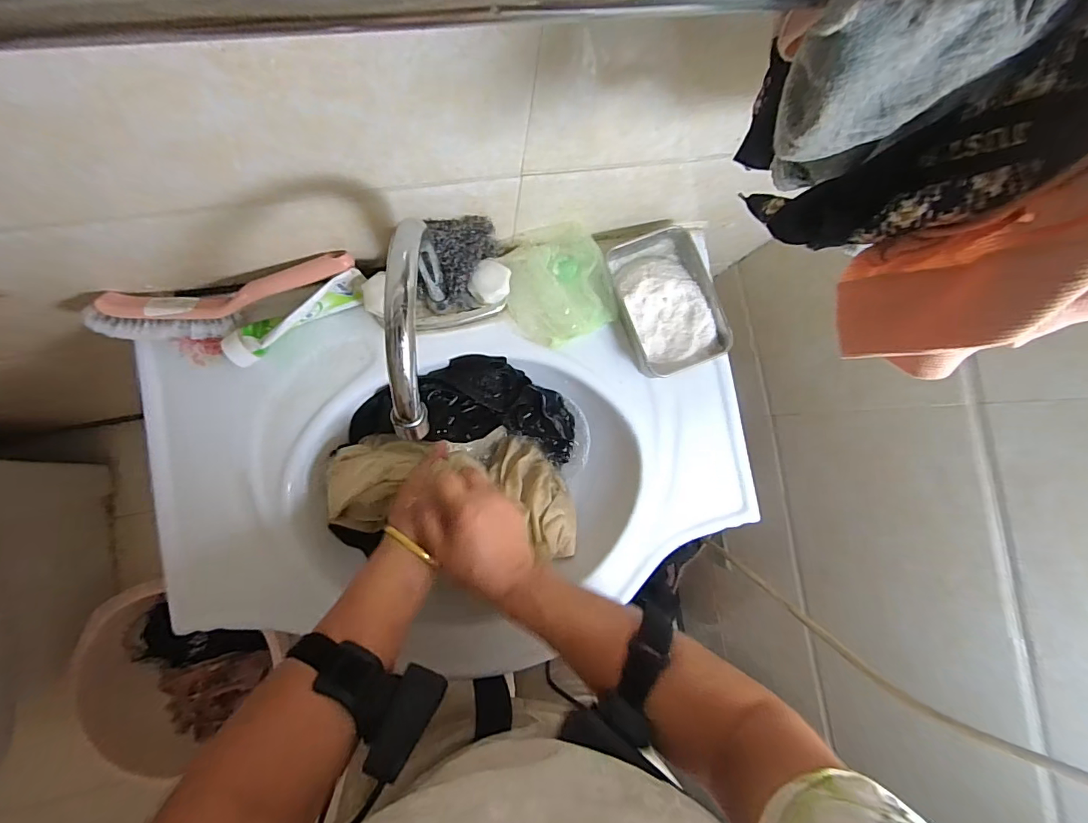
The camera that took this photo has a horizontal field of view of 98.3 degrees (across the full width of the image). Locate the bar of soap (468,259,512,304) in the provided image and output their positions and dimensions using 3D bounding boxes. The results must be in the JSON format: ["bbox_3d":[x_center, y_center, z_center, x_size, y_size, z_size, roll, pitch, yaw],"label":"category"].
[{"bbox_3d":[-0.051,-0.128,0.463,0.037,0.019,0.041,21,85,-6],"label":"bar of soap"}]

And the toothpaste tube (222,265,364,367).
[{"bbox_3d":[-0.242,-0.093,0.461,0.149,0.041,0.033,-29,92,-7],"label":"toothpaste tube"}]

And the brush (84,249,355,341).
[{"bbox_3d":[-0.296,-0.103,0.444,0.233,0.042,0.049,-11,89,-7],"label":"brush"}]

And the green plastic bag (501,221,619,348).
[{"bbox_3d":[0.015,-0.134,0.502,0.107,0.043,0.114,-19,90,-8],"label":"green plastic bag"}]

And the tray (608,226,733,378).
[{"bbox_3d":[0.132,-0.118,0.516,0.104,0.036,0.149,-21,91,-7],"label":"tray"}]

